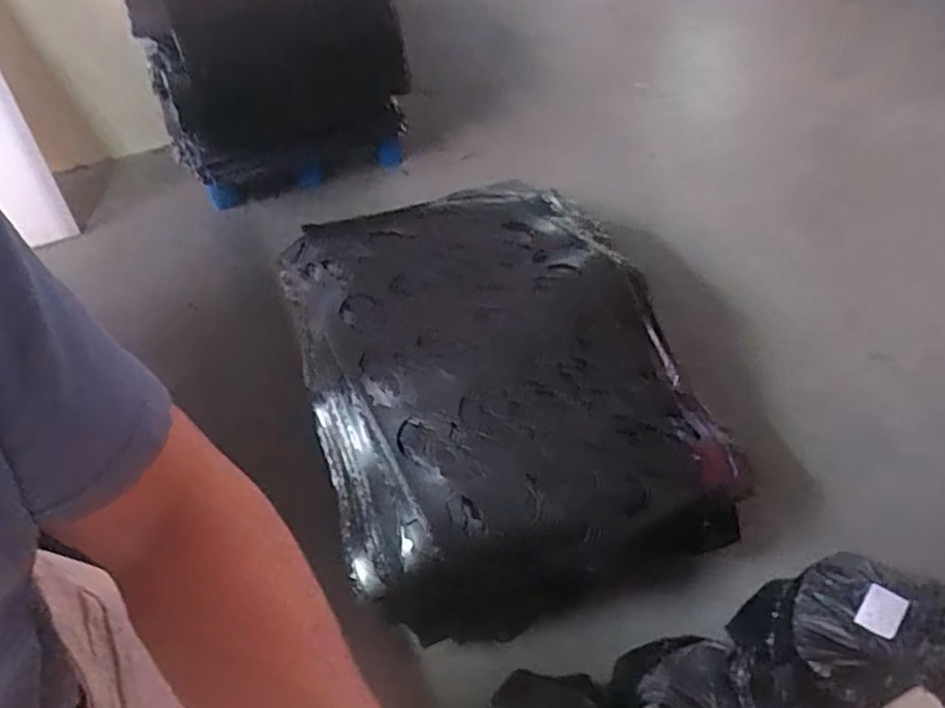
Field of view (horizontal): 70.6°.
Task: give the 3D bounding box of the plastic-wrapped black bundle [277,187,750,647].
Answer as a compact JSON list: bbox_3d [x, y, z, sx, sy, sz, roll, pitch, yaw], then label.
[{"bbox_3d":[0.019,0.000,1.339,0.665,0.245,0.953,-15,52,-11],"label":"plastic-wrapped black bundle"}]

